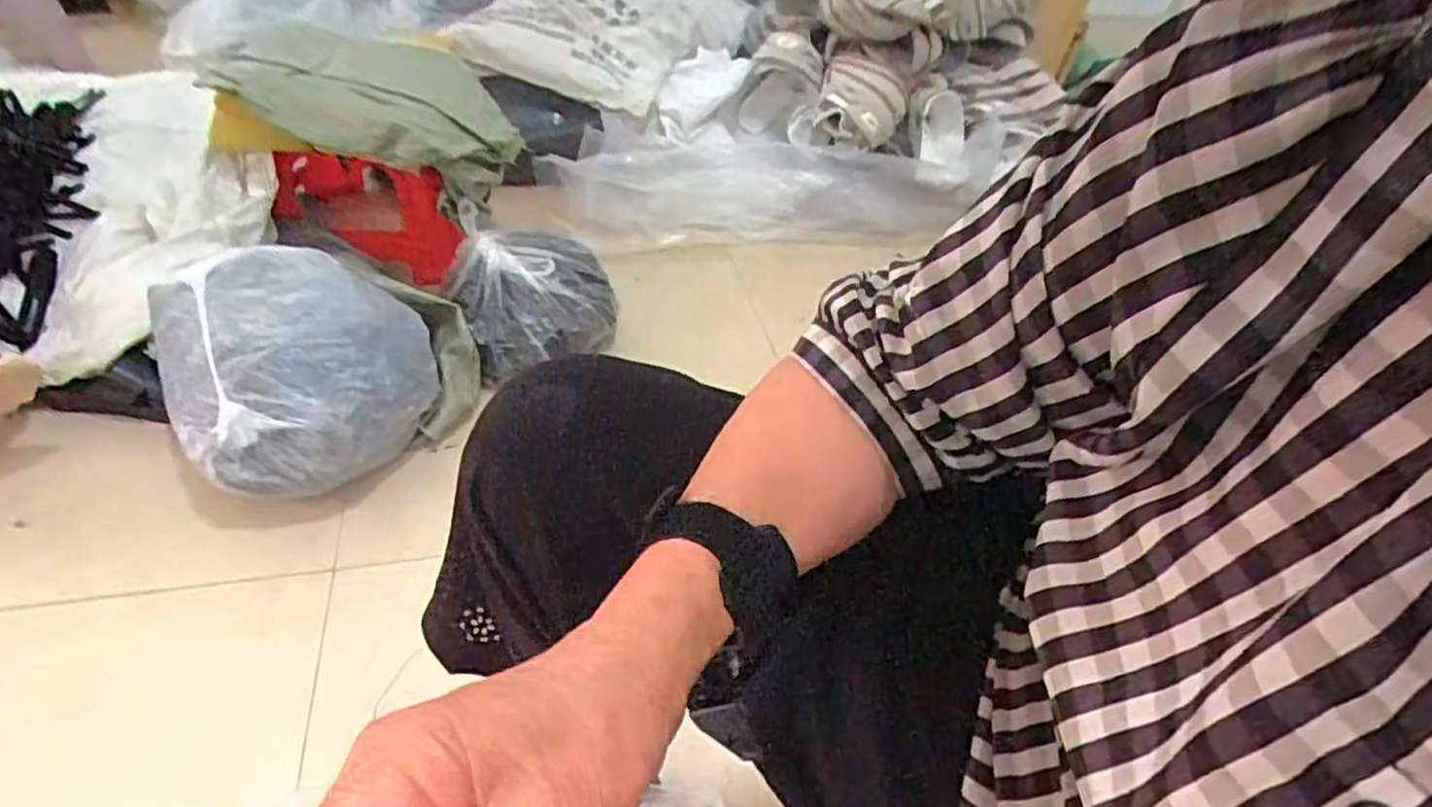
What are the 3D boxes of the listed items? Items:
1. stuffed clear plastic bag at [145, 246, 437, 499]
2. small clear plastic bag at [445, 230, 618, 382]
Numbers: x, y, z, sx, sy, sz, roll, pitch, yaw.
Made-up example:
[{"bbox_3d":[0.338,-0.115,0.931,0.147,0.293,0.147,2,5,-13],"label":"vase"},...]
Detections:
[{"bbox_3d":[-0.479,-0.044,0.858,0.280,0.163,0.253,-13,44,-22],"label":"stuffed clear plastic bag"},{"bbox_3d":[-0.250,-0.145,1.027,0.216,0.133,0.174,-5,42,-14],"label":"small clear plastic bag"}]

